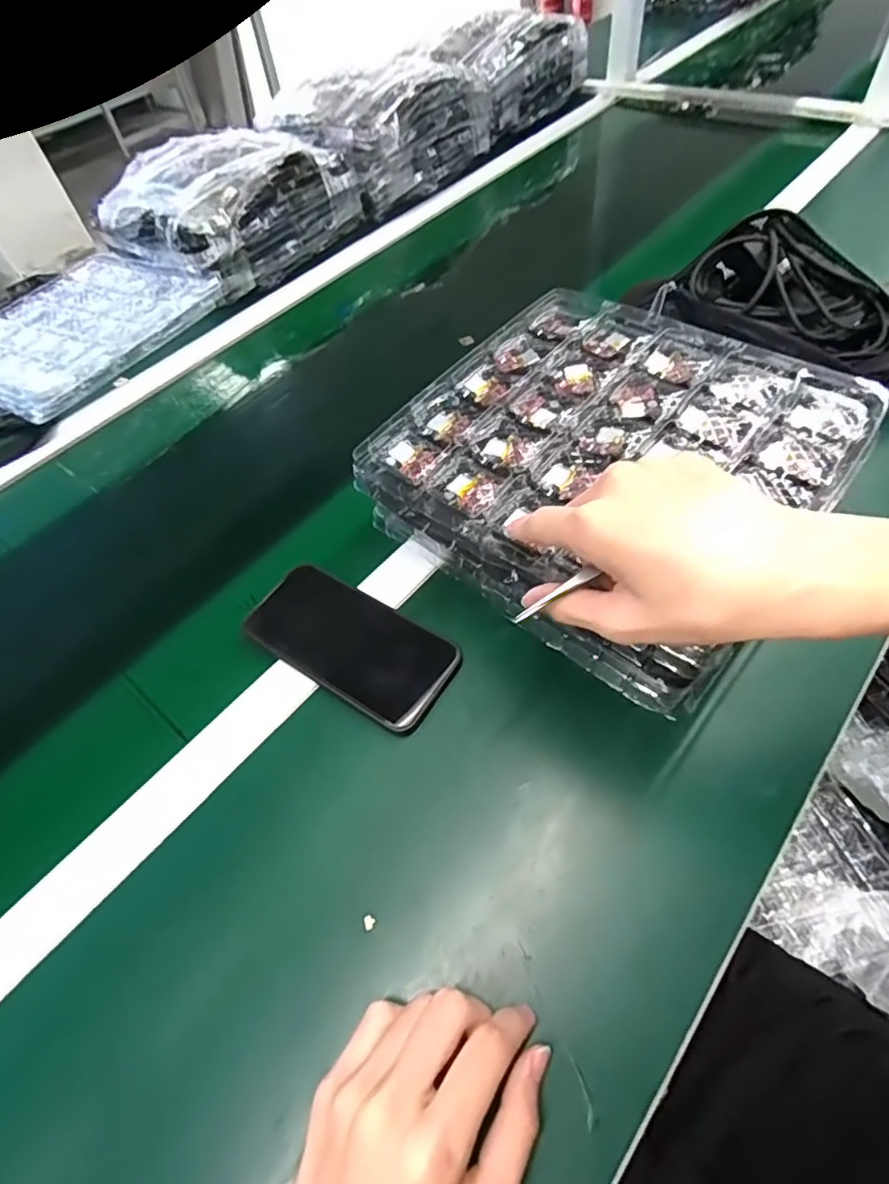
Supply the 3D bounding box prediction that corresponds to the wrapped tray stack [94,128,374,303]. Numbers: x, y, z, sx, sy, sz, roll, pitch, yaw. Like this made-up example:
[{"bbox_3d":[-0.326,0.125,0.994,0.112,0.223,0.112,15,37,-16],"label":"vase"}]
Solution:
[{"bbox_3d":[-0.314,-0.554,0.825,0.272,0.114,0.287,28,63,24],"label":"wrapped tray stack"}]

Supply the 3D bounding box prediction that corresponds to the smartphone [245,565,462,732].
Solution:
[{"bbox_3d":[-0.072,0.036,0.436,0.157,0.017,0.078,25,62,22],"label":"smartphone"}]

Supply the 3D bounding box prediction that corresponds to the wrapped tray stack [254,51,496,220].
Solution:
[{"bbox_3d":[-0.089,-0.741,0.919,0.214,0.140,0.305,30,64,25],"label":"wrapped tray stack"}]

